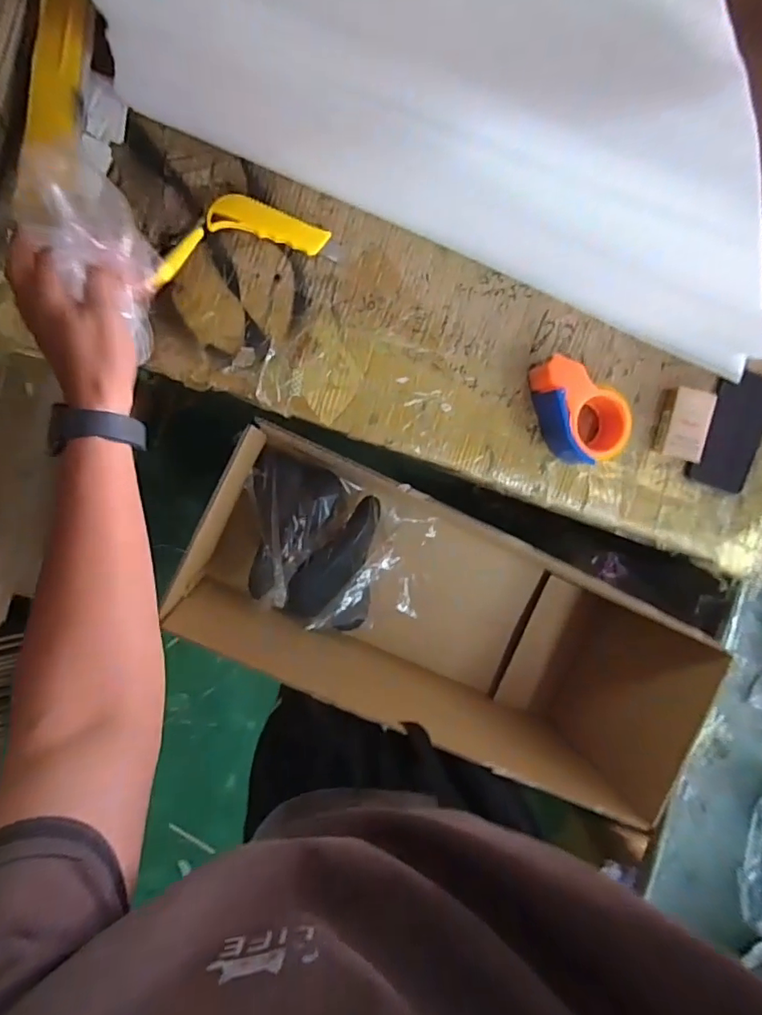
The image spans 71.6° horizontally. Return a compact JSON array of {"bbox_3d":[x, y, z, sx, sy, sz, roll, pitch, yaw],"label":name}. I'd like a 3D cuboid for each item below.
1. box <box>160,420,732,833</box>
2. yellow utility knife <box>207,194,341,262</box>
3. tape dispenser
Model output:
[{"bbox_3d":[0.121,0.206,0.966,0.912,0.263,0.360,29,91,-10],"label":"box"},{"bbox_3d":[-0.117,-0.313,0.596,0.143,0.019,0.038,13,94,-9],"label":"yellow utility knife"},{"bbox_3d":[0.249,-0.124,0.654,0.092,0.057,0.136,-23,98,-5],"label":"tape dispenser"}]

